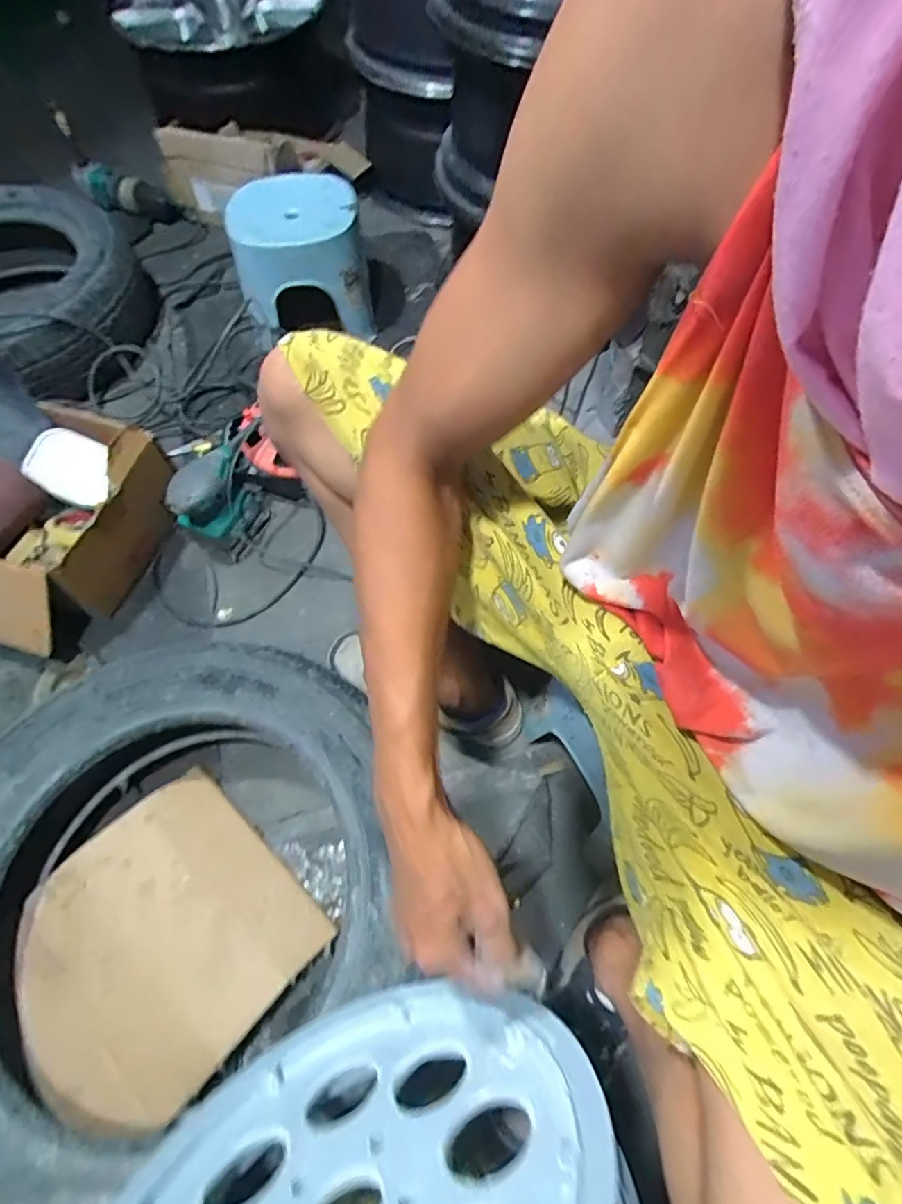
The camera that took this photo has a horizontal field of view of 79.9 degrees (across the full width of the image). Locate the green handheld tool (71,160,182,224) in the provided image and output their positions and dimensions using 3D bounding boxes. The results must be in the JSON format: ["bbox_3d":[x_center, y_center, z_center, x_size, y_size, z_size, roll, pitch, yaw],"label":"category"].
[{"bbox_3d":[-0.706,-0.888,1.189,0.200,0.062,0.060,5,59,-27],"label":"green handheld tool"}]

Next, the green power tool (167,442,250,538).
[{"bbox_3d":[-0.356,-0.153,0.823,0.074,0.122,0.121,34,68,17],"label":"green power tool"}]

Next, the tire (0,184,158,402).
[{"bbox_3d":[-0.828,-0.556,0.983,0.493,0.173,0.474,-28,65,-13],"label":"tire"}]

